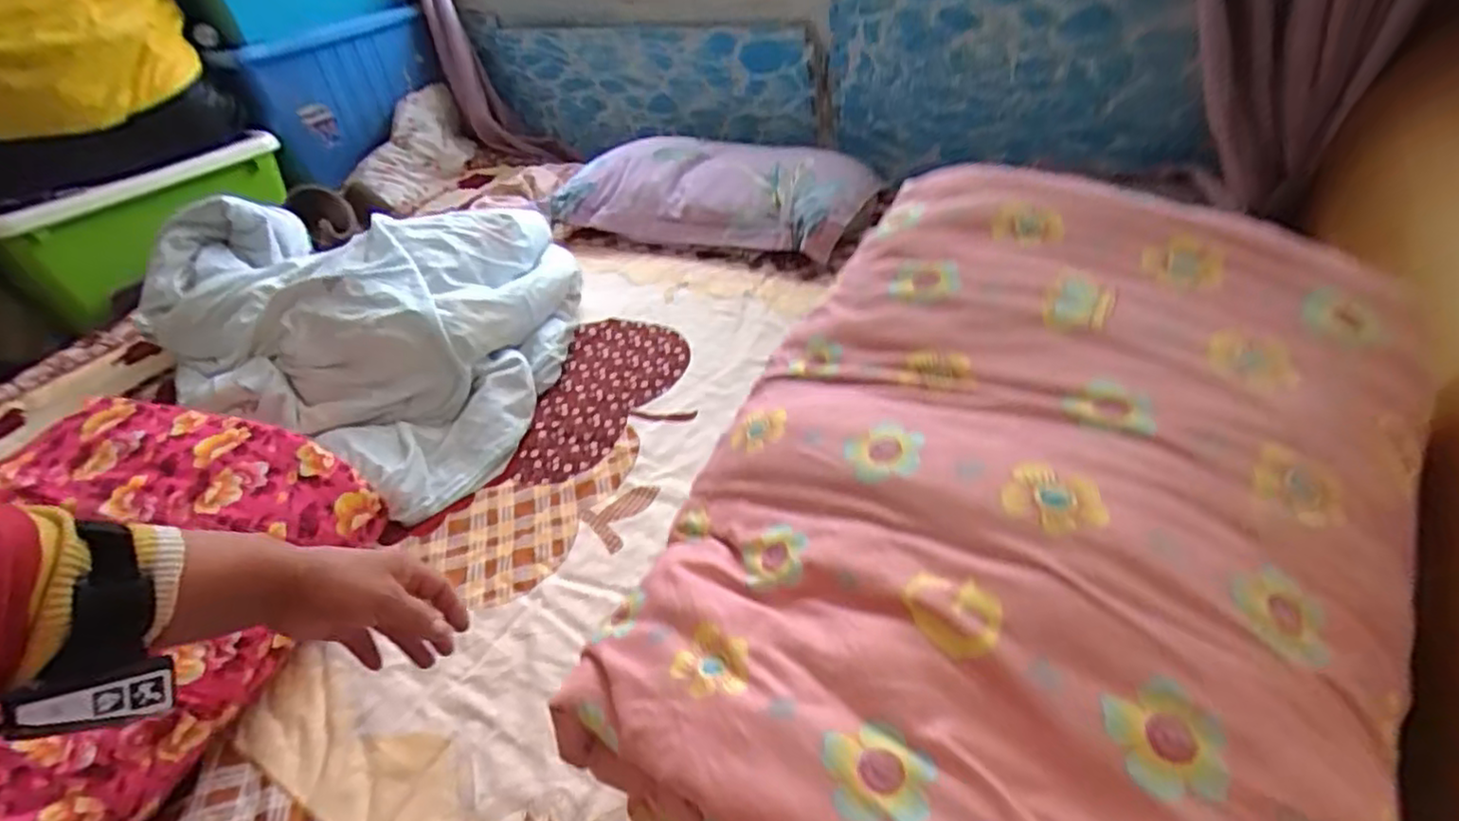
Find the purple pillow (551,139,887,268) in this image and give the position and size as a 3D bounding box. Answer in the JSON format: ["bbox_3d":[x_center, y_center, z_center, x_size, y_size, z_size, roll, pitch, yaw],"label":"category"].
[{"bbox_3d":[-0.041,-0.484,1.529,0.692,0.150,0.330,8,44,16],"label":"purple pillow"}]

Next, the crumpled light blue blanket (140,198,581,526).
[{"bbox_3d":[-0.602,-0.205,1.202,0.780,0.230,0.583,19,48,26],"label":"crumpled light blue blanket"}]

